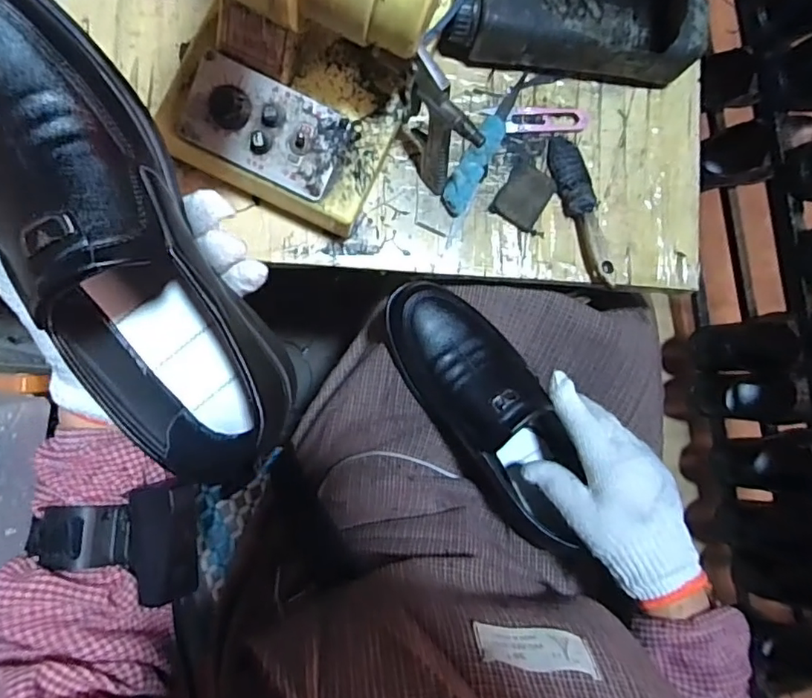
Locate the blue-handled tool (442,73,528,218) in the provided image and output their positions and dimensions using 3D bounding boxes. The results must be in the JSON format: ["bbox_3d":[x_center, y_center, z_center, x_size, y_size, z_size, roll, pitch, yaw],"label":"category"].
[{"bbox_3d":[0.075,-0.188,0.493,0.026,0.021,0.144,30,86,-8],"label":"blue-handled tool"}]

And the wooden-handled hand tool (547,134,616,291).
[{"bbox_3d":[0.162,-0.127,0.502,0.030,0.026,0.143,-13,93,-8],"label":"wooden-handled hand tool"}]

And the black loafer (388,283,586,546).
[{"bbox_3d":[0.070,0.044,0.463,0.092,0.083,0.239,-33,83,-7],"label":"black loafer"}]

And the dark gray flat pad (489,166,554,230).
[{"bbox_3d":[0.111,-0.141,0.505,0.043,0.008,0.057,33,86,-8],"label":"dark gray flat pad"}]

